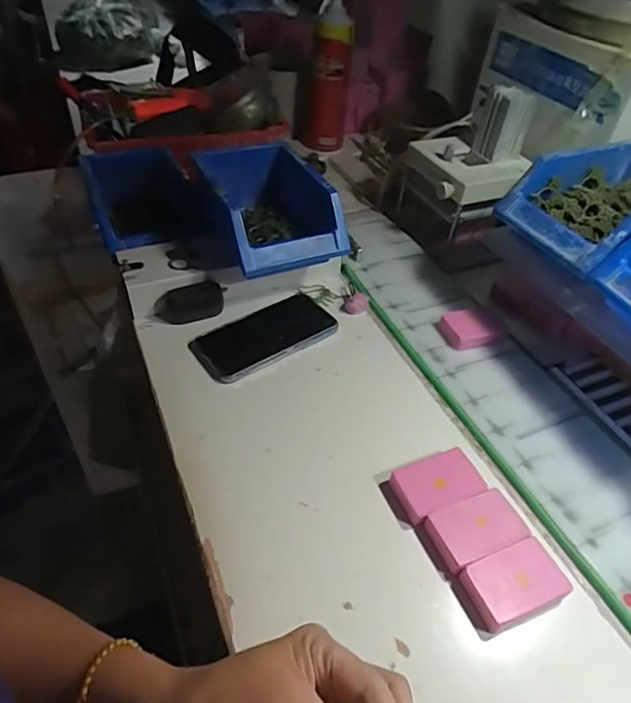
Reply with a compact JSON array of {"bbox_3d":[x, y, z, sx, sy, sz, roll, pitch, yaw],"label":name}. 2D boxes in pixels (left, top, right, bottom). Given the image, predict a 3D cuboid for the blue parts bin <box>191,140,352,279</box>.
[{"bbox_3d":[-0.056,-0.168,0.581,0.123,0.072,0.194,-16,48,-20],"label":"blue parts bin"}]

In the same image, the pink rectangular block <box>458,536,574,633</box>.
[{"bbox_3d":[0.144,0.168,0.364,0.069,0.021,0.043,-15,48,-17],"label":"pink rectangular block"}]

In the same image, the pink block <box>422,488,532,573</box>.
[{"bbox_3d":[0.124,0.139,0.391,0.069,0.019,0.043,-15,49,-17],"label":"pink block"}]

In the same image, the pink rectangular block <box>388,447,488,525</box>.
[{"bbox_3d":[0.102,0.111,0.420,0.070,0.018,0.046,-16,49,-18],"label":"pink rectangular block"}]

